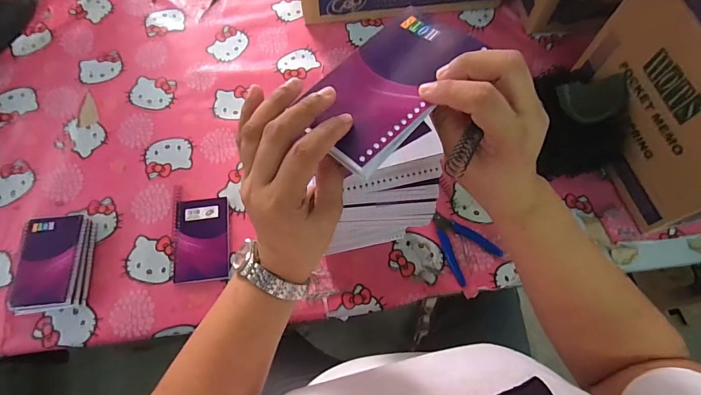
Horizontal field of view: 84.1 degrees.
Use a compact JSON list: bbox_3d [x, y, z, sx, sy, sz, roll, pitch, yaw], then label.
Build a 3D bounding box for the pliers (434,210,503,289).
[{"bbox_3d":[0.181,0.070,0.603,0.077,0.020,0.111,-17,68,-9],"label":"pliers"}]

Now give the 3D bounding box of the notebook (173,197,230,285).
[{"bbox_3d":[-0.229,0.064,0.599,0.085,0.014,0.130,-6,66,-4],"label":"notebook"}]

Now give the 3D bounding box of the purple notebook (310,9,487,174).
[{"bbox_3d":[0.027,-0.083,0.274,0.073,0.013,0.135,39,71,15],"label":"purple notebook"}]

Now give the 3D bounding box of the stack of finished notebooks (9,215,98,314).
[{"bbox_3d":[-0.443,0.096,0.575,0.104,0.028,0.134,-4,66,-3],"label":"stack of finished notebooks"}]

